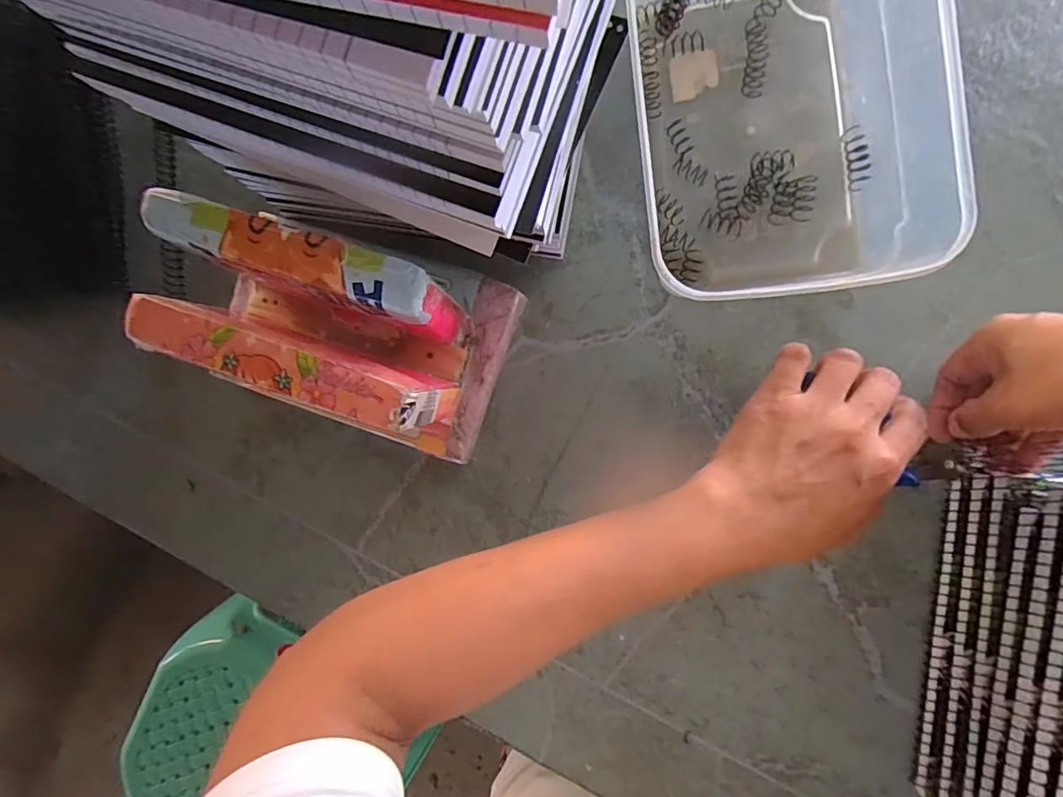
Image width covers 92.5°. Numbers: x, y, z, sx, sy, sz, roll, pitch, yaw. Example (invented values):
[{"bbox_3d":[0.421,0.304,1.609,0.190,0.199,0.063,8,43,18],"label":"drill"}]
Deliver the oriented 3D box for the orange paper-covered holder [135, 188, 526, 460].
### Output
[{"bbox_3d":[-0.116,-0.044,0.299,0.186,0.120,0.120,21,91,7],"label":"orange paper-covered holder"}]

